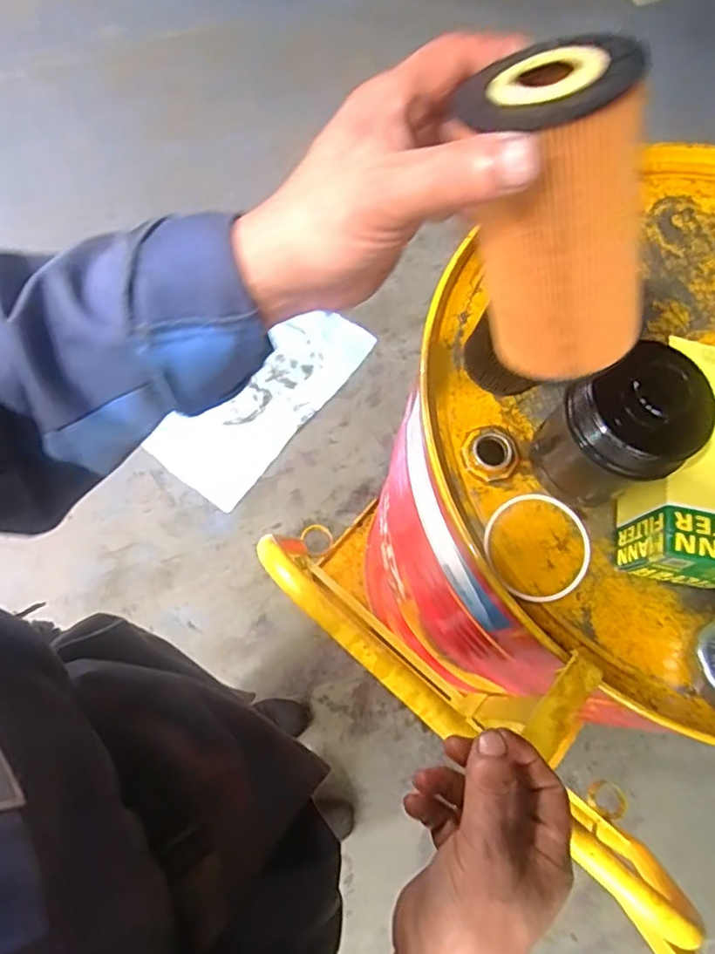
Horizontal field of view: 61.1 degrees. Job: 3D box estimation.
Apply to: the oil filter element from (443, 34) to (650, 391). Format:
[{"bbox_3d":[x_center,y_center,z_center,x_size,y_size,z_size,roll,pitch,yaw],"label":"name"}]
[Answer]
[{"bbox_3d":[0.083,-0.105,0.264,0.059,0.134,0.063,-20,40,-5],"label":"oil filter element"}]

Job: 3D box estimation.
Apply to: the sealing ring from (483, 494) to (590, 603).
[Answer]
[{"bbox_3d":[0.146,0.056,0.492,0.090,0.006,0.086,2,69,-5],"label":"sealing ring"}]

